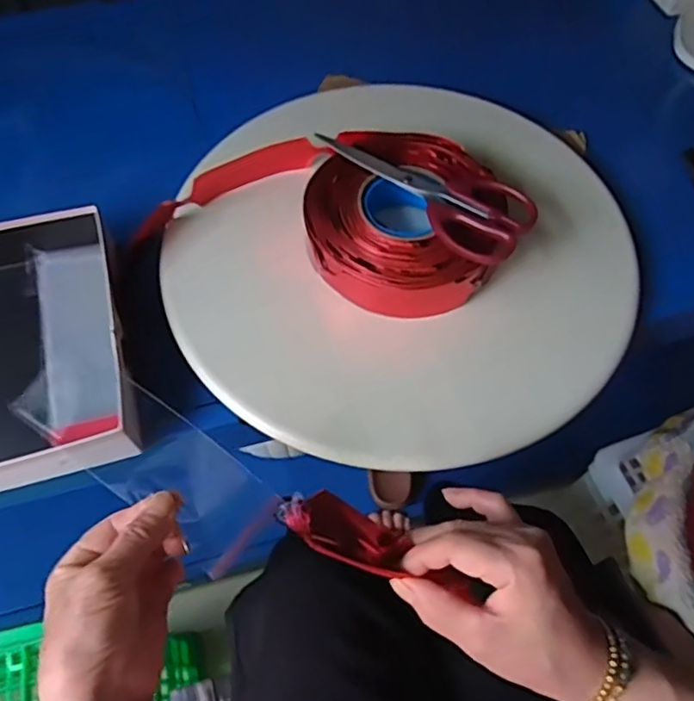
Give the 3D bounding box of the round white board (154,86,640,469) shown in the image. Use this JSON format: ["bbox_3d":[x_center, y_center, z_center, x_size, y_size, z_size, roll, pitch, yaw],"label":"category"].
[{"bbox_3d":[0.047,-0.088,0.535,0.391,0.028,0.372,1,66,-1],"label":"round white board"}]

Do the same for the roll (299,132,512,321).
[{"bbox_3d":[0.046,-0.115,0.520,0.162,0.053,0.176,1,61,1],"label":"roll"}]

